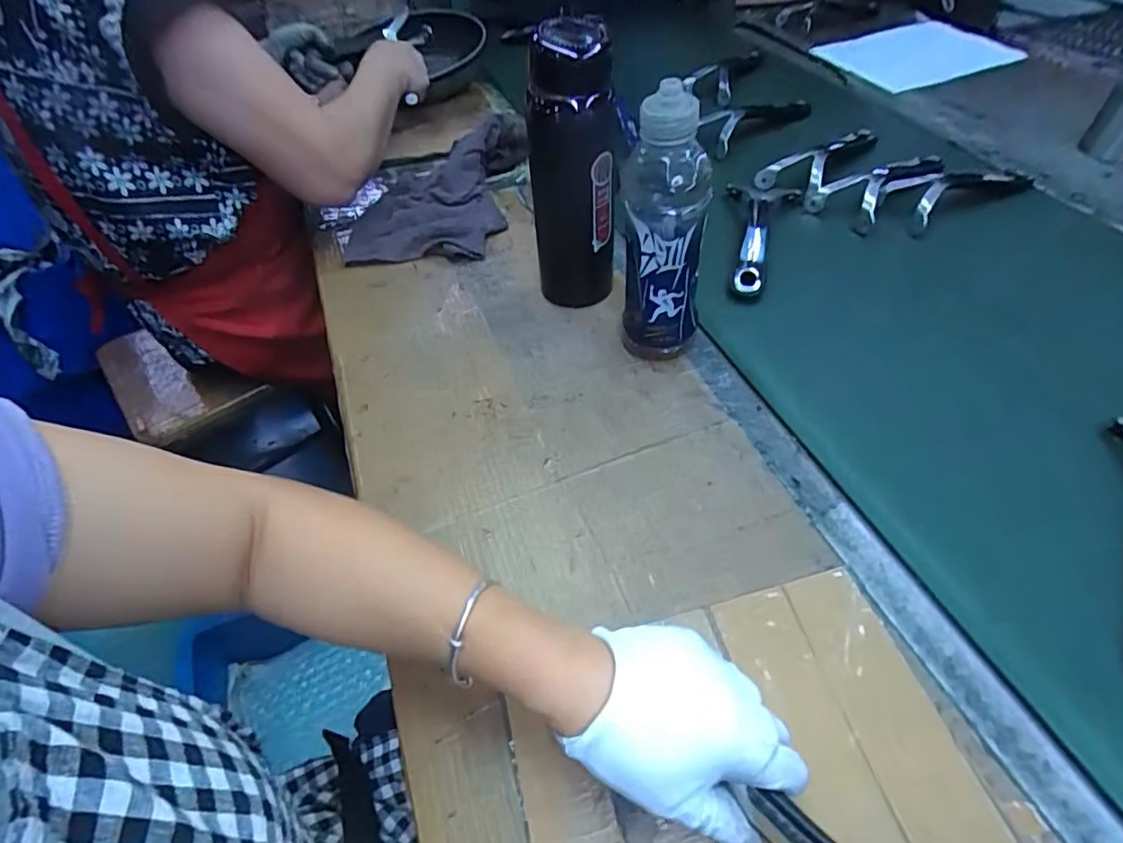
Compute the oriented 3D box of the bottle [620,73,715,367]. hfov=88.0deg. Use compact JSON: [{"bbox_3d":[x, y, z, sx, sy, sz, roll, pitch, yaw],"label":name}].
[{"bbox_3d":[0.084,-0.150,0.480,0.065,0.219,0.061,3,49,8],"label":"bottle"}]

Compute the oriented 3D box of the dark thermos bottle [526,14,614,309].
[{"bbox_3d":[0.010,-0.224,0.538,0.073,0.236,0.081,-3,49,2],"label":"dark thermos bottle"}]

